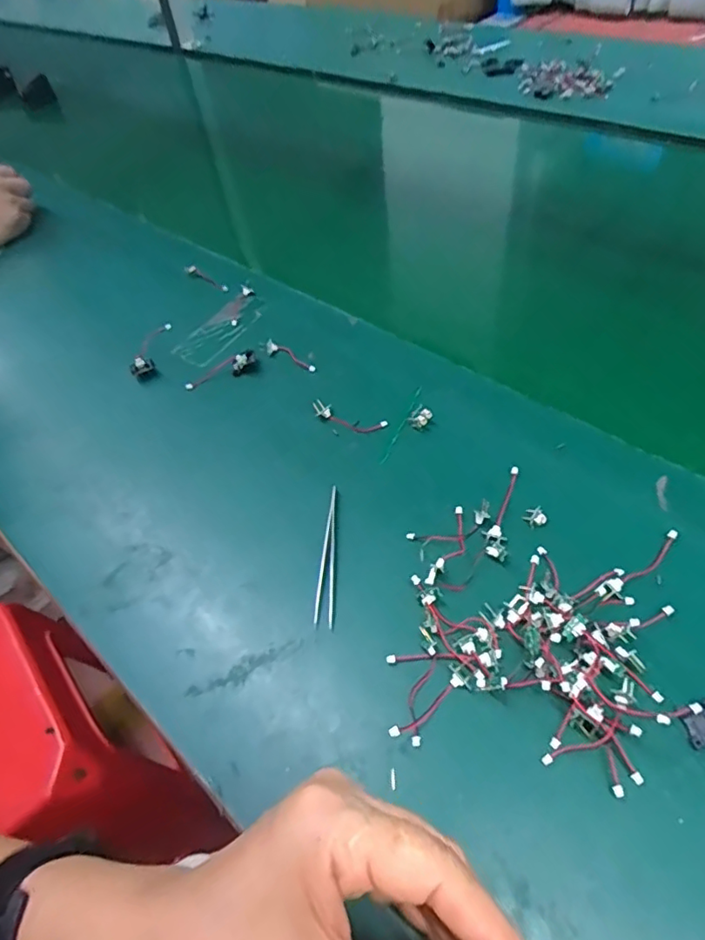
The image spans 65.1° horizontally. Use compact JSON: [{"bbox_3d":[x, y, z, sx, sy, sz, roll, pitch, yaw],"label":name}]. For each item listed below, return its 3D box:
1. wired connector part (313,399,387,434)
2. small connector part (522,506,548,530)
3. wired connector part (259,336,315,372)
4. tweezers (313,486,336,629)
[{"bbox_3d":[-0.004,-0.041,0.436,0.060,0.009,0.017,16,56,20],"label":"wired connector part"},{"bbox_3d":[0.122,0.031,0.370,0.016,0.004,0.013,-25,53,-11],"label":"small connector part"},{"bbox_3d":[-0.058,-0.101,0.493,0.016,0.007,0.068,-40,57,-21],"label":"wired connector part"},{"bbox_3d":[-0.018,0.055,0.371,0.012,0.008,0.100,-3,52,6],"label":"tweezers"}]

